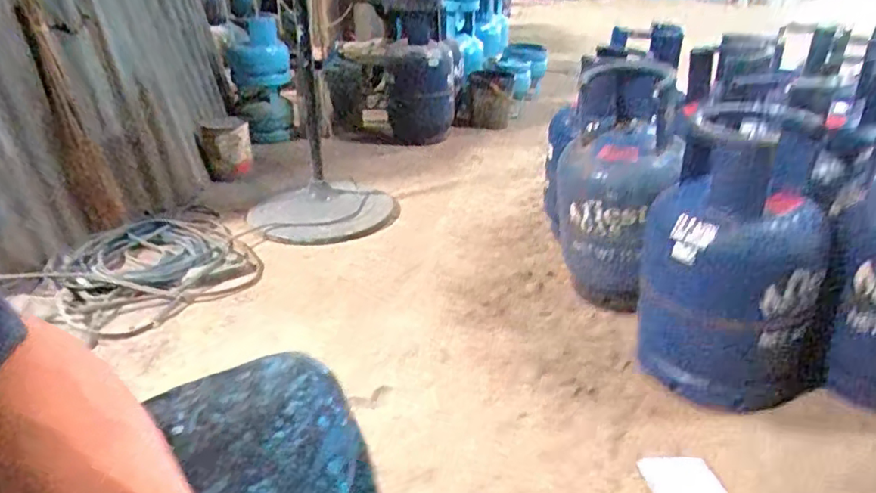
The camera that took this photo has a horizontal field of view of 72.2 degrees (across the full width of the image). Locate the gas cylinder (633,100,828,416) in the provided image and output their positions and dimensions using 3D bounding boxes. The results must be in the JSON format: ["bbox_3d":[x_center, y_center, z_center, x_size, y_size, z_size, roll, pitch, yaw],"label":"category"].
[{"bbox_3d":[0.565,0.025,1.151,0.307,0.509,0.290,3,27,8],"label":"gas cylinder"}]

